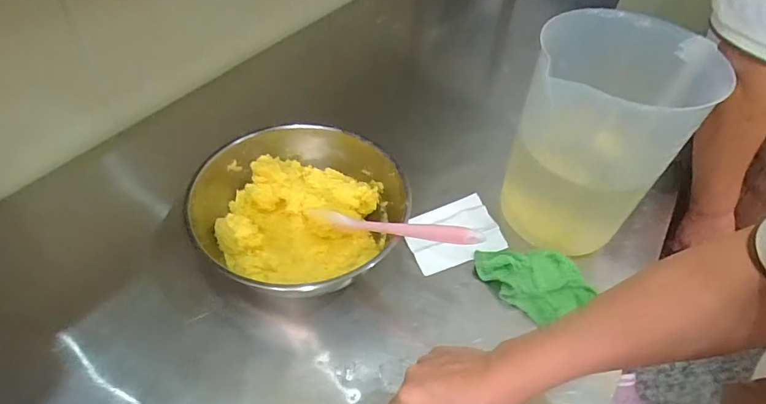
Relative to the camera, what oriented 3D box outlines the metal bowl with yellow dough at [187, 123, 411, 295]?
[{"bbox_3d":[-0.104,0.006,0.622,0.266,0.090,0.253,2,48,-3],"label":"metal bowl with yellow dough"}]

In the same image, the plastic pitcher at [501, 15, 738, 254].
[{"bbox_3d":[0.269,-0.081,0.606,0.180,0.267,0.186,29,52,20],"label":"plastic pitcher"}]

